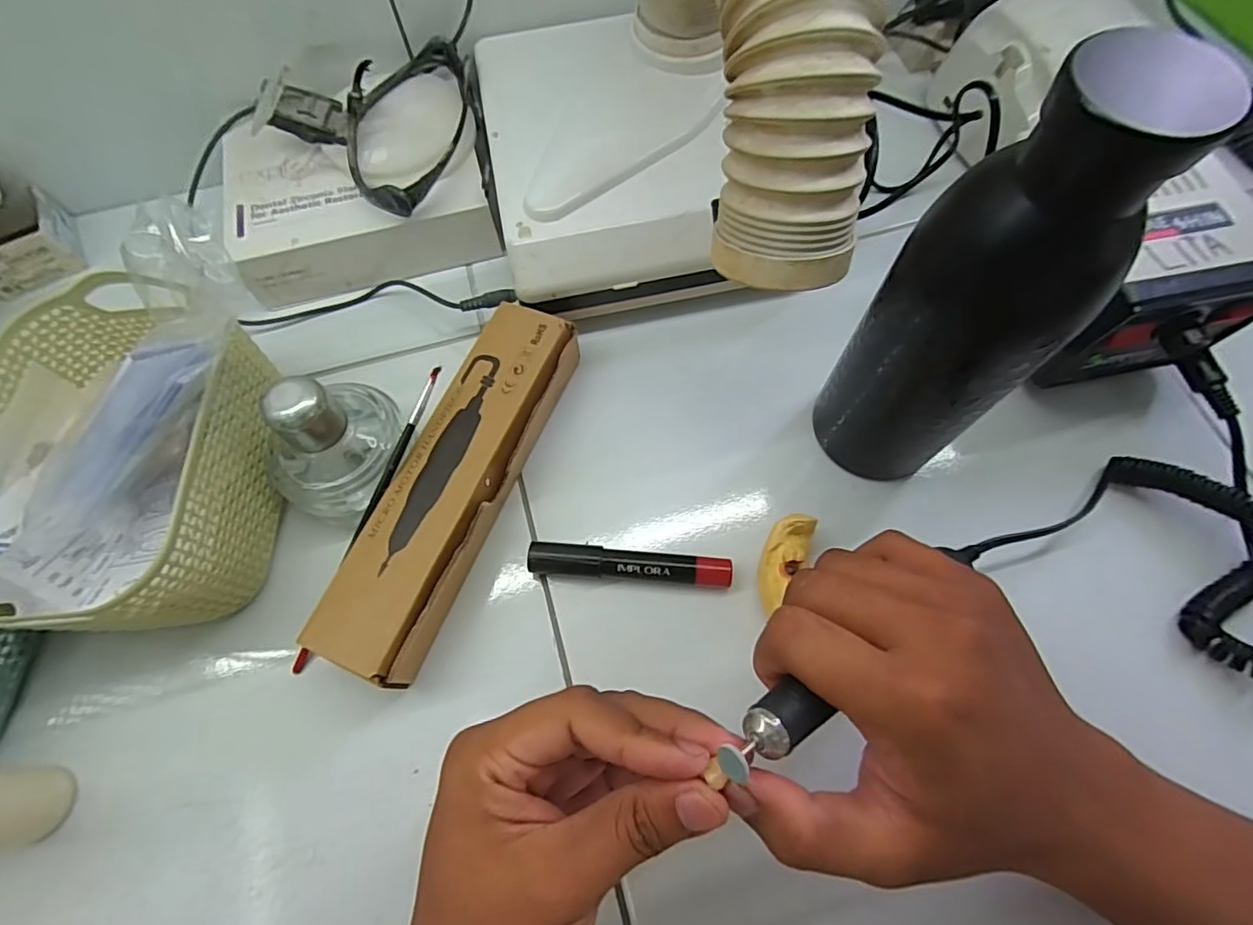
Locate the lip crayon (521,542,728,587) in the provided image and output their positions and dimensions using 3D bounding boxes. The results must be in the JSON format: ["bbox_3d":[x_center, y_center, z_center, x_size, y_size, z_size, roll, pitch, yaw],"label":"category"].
[{"bbox_3d":[0.002,0.055,0.310,0.107,0.017,0.017,3,67,3],"label":"lip crayon"}]

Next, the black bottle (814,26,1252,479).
[{"bbox_3d":[0.140,-0.053,0.245,0.059,0.207,0.060,-8,67,-2],"label":"black bottle"}]

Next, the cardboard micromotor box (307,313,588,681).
[{"bbox_3d":[-0.090,0.011,0.316,0.058,0.040,0.213,21,69,11],"label":"cardboard micromotor box"}]

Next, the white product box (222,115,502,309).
[{"bbox_3d":[-0.181,-0.181,0.391,0.161,0.051,0.124,-19,67,-6],"label":"white product box"}]

